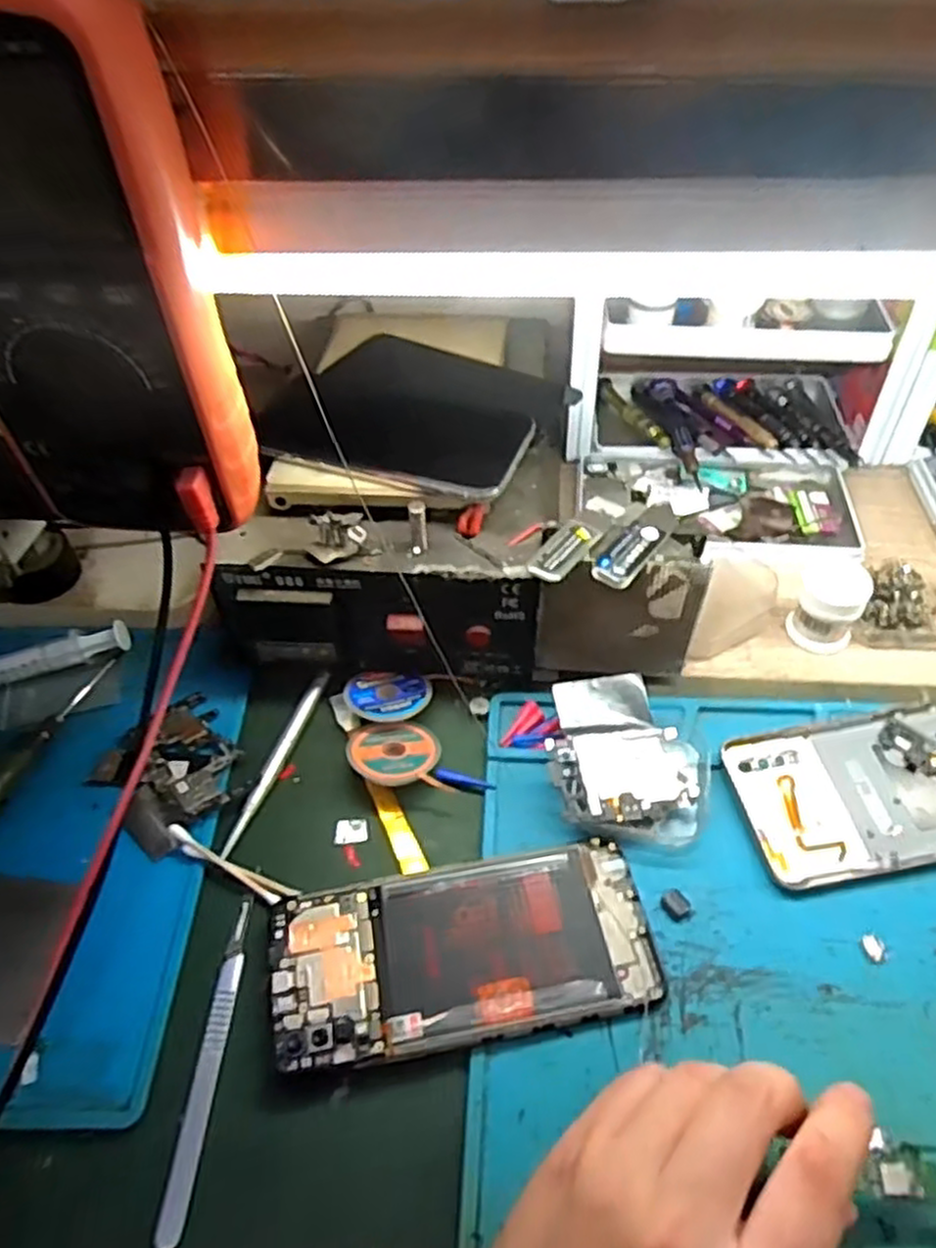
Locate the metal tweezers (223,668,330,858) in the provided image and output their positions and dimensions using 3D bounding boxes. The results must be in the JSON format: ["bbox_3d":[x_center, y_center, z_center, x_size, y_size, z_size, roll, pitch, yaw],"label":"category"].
[{"bbox_3d":[-0.098,0.067,0.395,0.009,0.004,0.110,13,50,14],"label":"metal tweezers"}]

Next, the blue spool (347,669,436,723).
[{"bbox_3d":[-0.043,0.037,0.412,0.041,0.007,0.041,1,32,-1],"label":"blue spool"}]

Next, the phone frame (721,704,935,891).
[{"bbox_3d":[0.212,0.076,0.368,0.164,0.008,0.074,-9,48,-5],"label":"phone frame"}]

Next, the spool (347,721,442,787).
[{"bbox_3d":[-0.038,0.065,0.388,0.045,0.014,0.039,2,48,5],"label":"spool"}]

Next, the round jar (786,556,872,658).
[{"bbox_3d":[0.204,-0.010,0.435,0.034,0.041,0.036,-1,48,2],"label":"round jar"}]

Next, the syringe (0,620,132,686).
[{"bbox_3d":[-0.253,0.024,0.425,0.128,0.027,0.016,-15,49,-10],"label":"syringe"}]

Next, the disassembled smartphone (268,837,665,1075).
[{"bbox_3d":[-0.002,0.137,0.324,0.155,0.010,0.071,-9,48,-5],"label":"disassembled smartphone"}]

